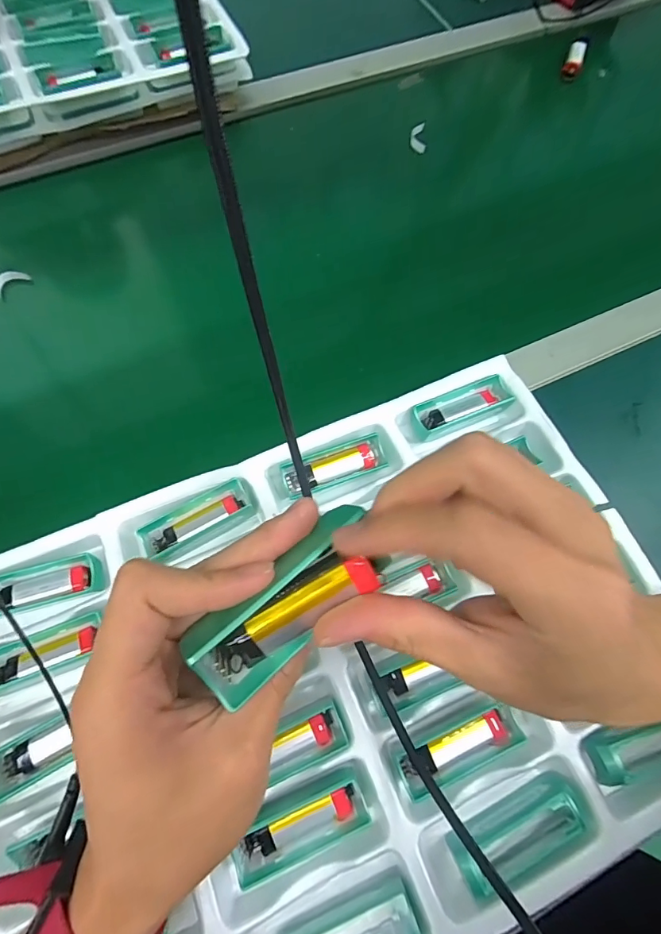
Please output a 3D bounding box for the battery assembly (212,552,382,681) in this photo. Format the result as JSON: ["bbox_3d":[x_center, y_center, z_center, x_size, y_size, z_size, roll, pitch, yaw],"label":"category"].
[{"bbox_3d":[-0.013,0.050,0.155,0.061,0.013,0.017,-35,76,-1],"label":"battery assembly"}]

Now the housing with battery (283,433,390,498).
[{"bbox_3d":[0.003,-0.001,0.346,0.079,0.016,0.028,-18,71,-9],"label":"housing with battery"}]

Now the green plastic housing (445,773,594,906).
[{"bbox_3d":[0.112,0.216,0.267,0.080,0.030,0.028,-26,72,-12],"label":"green plastic housing"}]

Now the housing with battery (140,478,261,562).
[{"bbox_3d":[-0.095,0.041,0.328,0.080,0.012,0.032,-28,73,-13],"label":"housing with battery"}]

